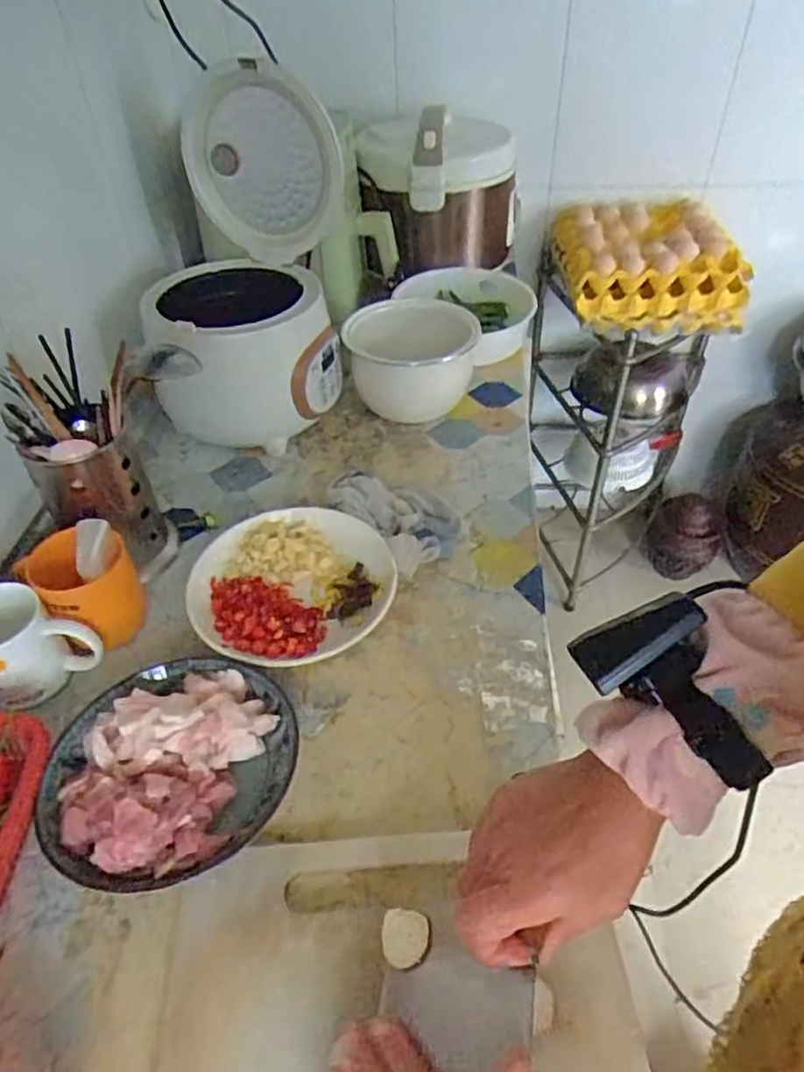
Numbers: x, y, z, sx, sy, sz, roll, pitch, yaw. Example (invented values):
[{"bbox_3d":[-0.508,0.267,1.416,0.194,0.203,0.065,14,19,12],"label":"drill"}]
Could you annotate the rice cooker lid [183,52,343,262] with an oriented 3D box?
[{"bbox_3d":[-0.163,-0.441,0.800,0.176,0.200,0.052,6,44,10],"label":"rice cooker lid"}]

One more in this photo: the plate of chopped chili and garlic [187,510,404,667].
[{"bbox_3d":[-0.112,0.049,0.685,0.197,0.040,0.190,-2,43,1],"label":"plate of chopped chili and garlic"}]

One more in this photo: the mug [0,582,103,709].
[{"bbox_3d":[-0.331,0.093,0.594,0.101,0.086,0.068,-26,48,-23],"label":"mug"}]

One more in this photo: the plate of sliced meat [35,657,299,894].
[{"bbox_3d":[-0.184,0.182,0.536,0.185,0.058,0.188,-2,43,1],"label":"plate of sliced meat"}]

